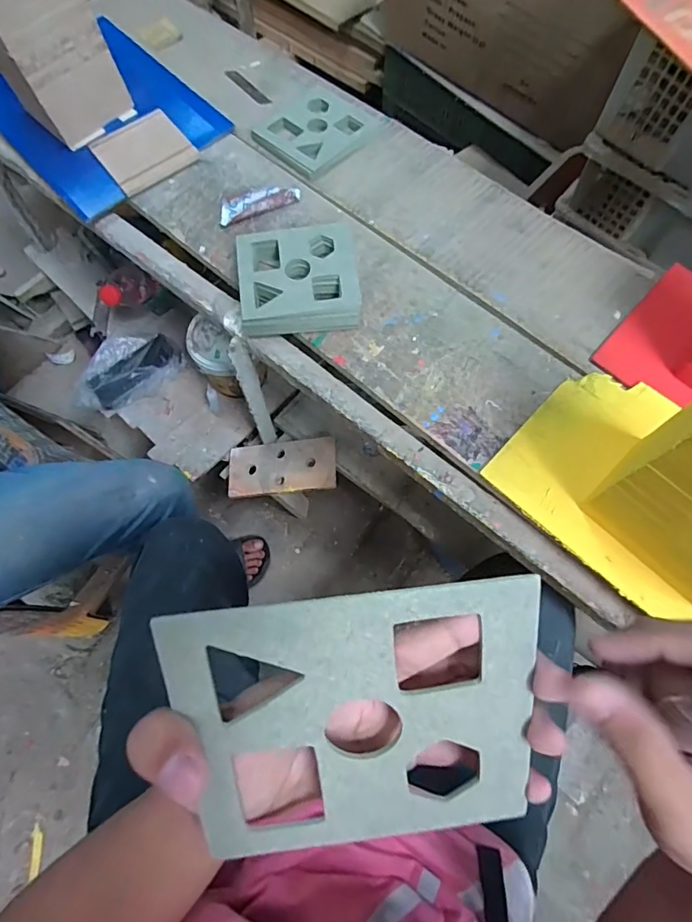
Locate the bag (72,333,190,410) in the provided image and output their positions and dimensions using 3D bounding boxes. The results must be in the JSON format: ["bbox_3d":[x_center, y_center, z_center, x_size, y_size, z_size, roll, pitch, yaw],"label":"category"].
[{"bbox_3d":[-0.401,-0.165,0.888,0.128,0.035,0.184,36,74,11],"label":"bag"}]

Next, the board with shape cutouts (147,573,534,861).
[{"bbox_3d":[0.006,0.103,0.188,0.132,0.004,0.117,-6,110,-3],"label":"board with shape cutouts"}]

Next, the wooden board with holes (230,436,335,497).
[{"bbox_3d":[-0.111,0.012,0.841,0.189,0.010,0.092,-6,70,13],"label":"wooden board with holes"}]

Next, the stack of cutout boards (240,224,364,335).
[{"bbox_3d":[-0.055,-0.214,0.580,0.136,0.033,0.128,-5,70,-2],"label":"stack of cutout boards"}]

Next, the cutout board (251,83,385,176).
[{"bbox_3d":[-0.044,-0.469,0.686,0.132,0.012,0.144,40,75,13],"label":"cutout board"}]

